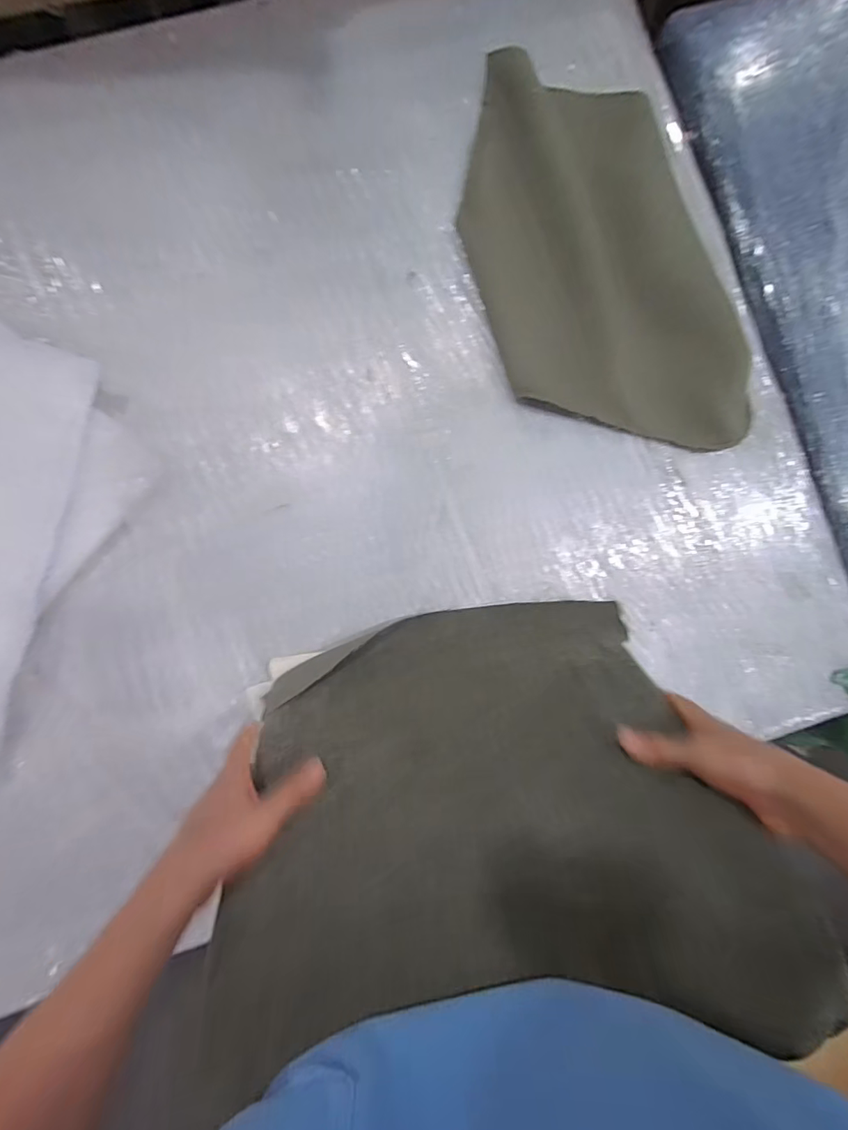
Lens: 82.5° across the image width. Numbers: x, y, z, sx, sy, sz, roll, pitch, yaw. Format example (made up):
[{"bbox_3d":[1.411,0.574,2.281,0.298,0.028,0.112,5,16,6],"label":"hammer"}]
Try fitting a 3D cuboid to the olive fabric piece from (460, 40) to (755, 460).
[{"bbox_3d":[0.221,-0.415,0.643,0.304,0.043,0.579,-17,87,-3],"label":"olive fabric piece"}]

